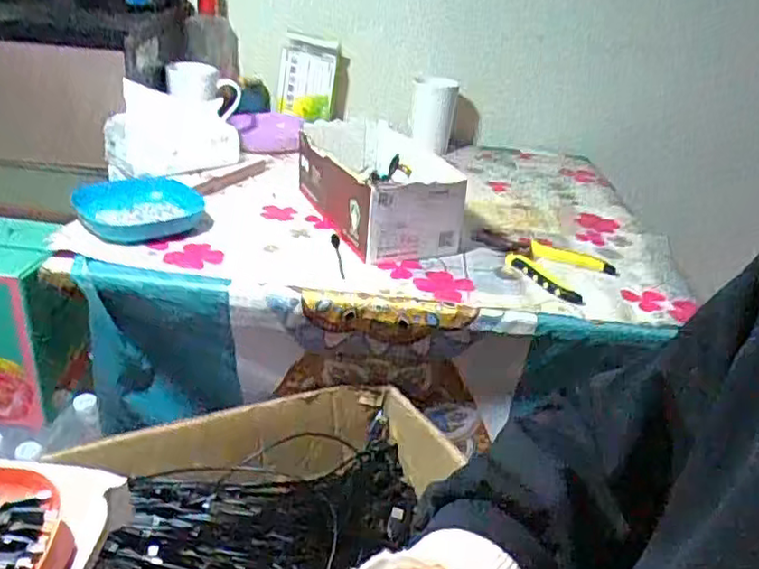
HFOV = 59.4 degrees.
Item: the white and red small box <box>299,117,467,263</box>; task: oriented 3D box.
[{"bbox_3d":[-0.007,-0.129,0.858,0.151,0.107,0.261,-7,31,-23],"label":"white and red small box"}]

